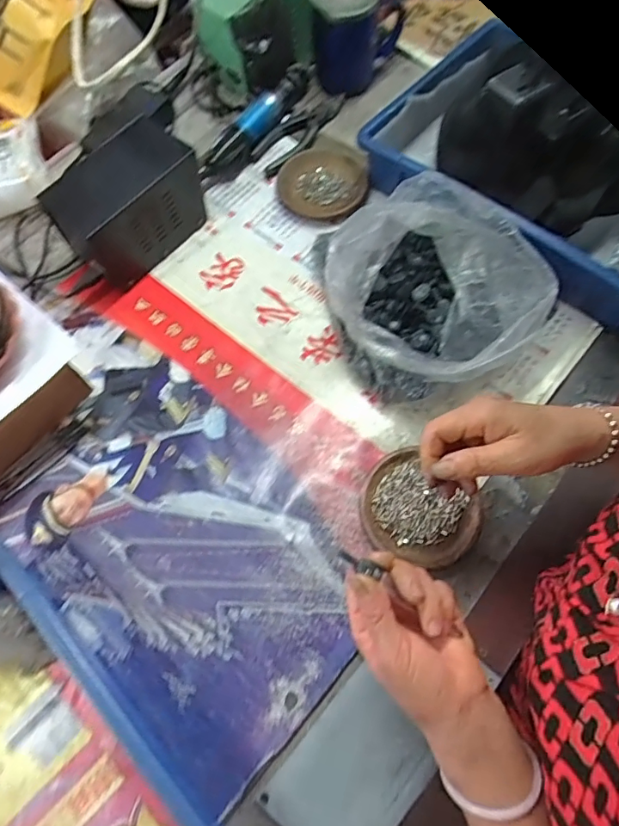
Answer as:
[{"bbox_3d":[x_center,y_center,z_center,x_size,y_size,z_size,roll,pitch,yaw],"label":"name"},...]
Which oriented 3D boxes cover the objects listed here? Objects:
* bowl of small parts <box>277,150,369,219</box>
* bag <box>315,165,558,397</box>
[{"bbox_3d":[0.017,-0.303,0.681,0.109,0.038,0.102,-1,67,3],"label":"bowl of small parts"},{"bbox_3d":[0.124,-0.121,0.551,0.198,0.129,0.198,-28,68,-8],"label":"bag"}]

